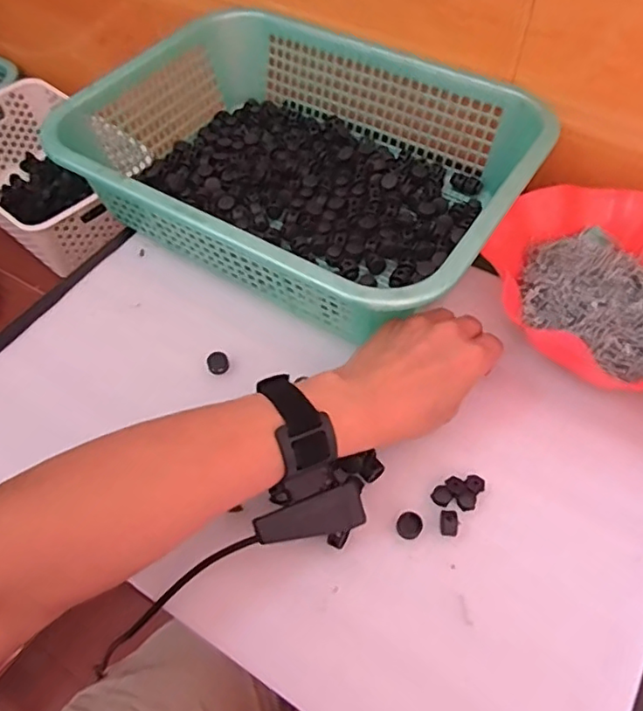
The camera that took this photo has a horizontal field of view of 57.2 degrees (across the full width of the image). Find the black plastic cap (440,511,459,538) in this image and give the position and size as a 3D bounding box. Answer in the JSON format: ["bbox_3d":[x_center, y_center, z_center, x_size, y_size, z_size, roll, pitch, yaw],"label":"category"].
[{"bbox_3d":[0.087,0.114,0.400,0.011,0.009,0.017,0,60,5],"label":"black plastic cap"}]

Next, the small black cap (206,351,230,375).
[{"bbox_3d":[-0.084,0.006,0.480,0.017,0.009,0.019,-17,60,-6],"label":"small black cap"}]

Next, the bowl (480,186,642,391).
[{"bbox_3d":[0.244,-0.061,0.459,0.204,0.056,0.216,-2,60,3],"label":"bowl"}]

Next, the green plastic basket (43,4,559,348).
[{"bbox_3d":[-0.014,-0.183,0.547,0.383,0.113,0.288,29,66,19],"label":"green plastic basket"}]

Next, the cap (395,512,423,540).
[{"bbox_3d":[0.060,0.117,0.404,0.017,0.004,0.018,-2,60,3],"label":"cap"}]

